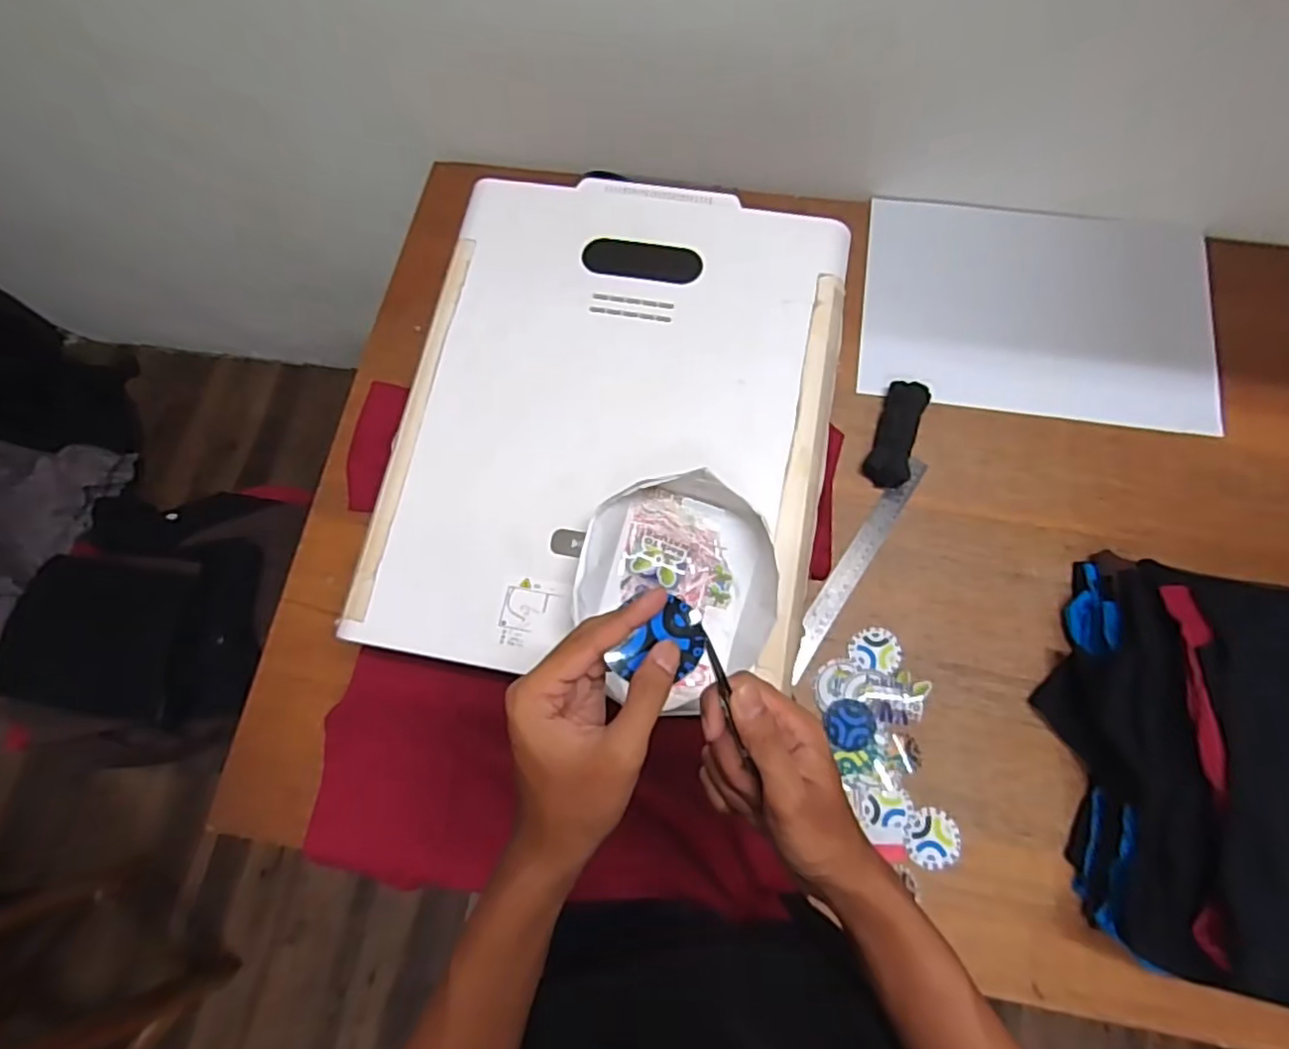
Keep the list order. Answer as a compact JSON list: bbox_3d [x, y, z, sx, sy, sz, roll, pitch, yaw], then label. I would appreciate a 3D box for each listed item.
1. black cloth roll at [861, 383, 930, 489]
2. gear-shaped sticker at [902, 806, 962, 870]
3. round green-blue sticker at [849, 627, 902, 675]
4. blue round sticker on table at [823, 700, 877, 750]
[{"bbox_3d":[0.294,-0.105,0.771,0.049,0.030,0.122,20,75,7],"label":"black cloth roll"},{"bbox_3d":[0.287,0.312,0.664,0.053,0.004,0.055,0,69,8],"label":"gear-shaped sticker"},{"bbox_3d":[0.249,0.136,0.719,0.053,0.005,0.049,-1,74,1],"label":"round green-blue sticker"},{"bbox_3d":[0.215,0.209,0.693,0.050,0.006,0.050,0,74,1],"label":"blue round sticker on table"}]

